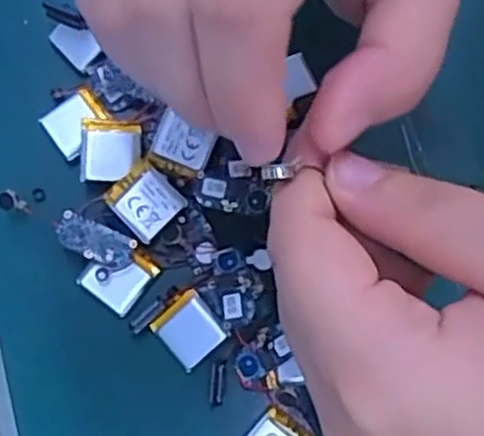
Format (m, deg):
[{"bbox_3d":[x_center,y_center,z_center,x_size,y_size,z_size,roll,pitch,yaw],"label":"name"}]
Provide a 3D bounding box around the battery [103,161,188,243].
[{"bbox_3d":[-0.035,-0.006,0.268,0.022,0.004,0.023,-43,82,-8],"label":"battery"}]

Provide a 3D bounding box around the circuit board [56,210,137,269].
[{"bbox_3d":[-0.052,0.008,0.266,0.027,0.005,0.012,25,79,5],"label":"circuit board"}]

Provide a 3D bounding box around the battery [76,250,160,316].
[{"bbox_3d":[-0.044,0.020,0.265,0.020,0.007,0.021,39,81,7],"label":"battery"}]

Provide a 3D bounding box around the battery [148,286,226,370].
[{"bbox_3d":[-0.018,0.039,0.261,0.020,0.006,0.021,-40,81,-8],"label":"battery"}]

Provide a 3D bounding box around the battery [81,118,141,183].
[{"bbox_3d":[-0.047,-0.025,0.269,0.021,0.004,0.021,1,78,0],"label":"battery"}]

